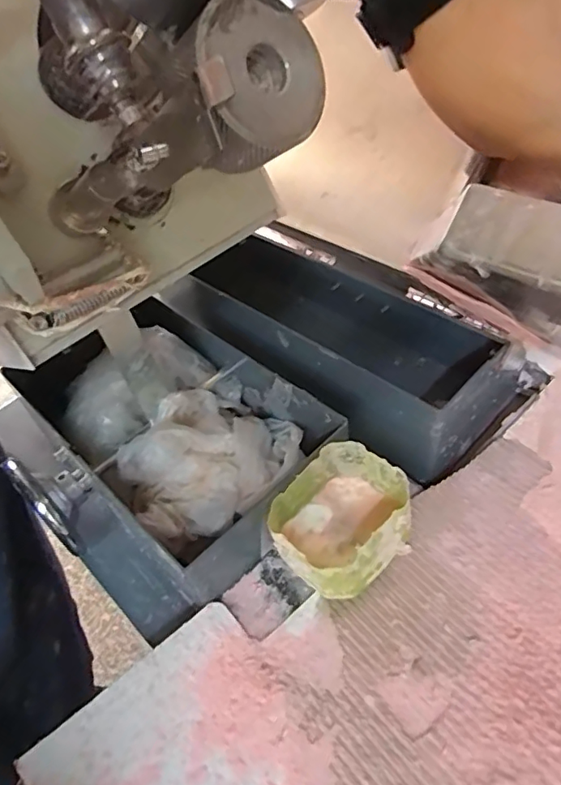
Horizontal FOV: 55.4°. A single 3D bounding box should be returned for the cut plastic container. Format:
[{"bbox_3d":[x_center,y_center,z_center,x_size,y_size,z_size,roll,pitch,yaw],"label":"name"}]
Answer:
[{"bbox_3d":[0.044,0.096,0.385,0.099,0.063,0.078,-37,53,-25],"label":"cut plastic container"}]

